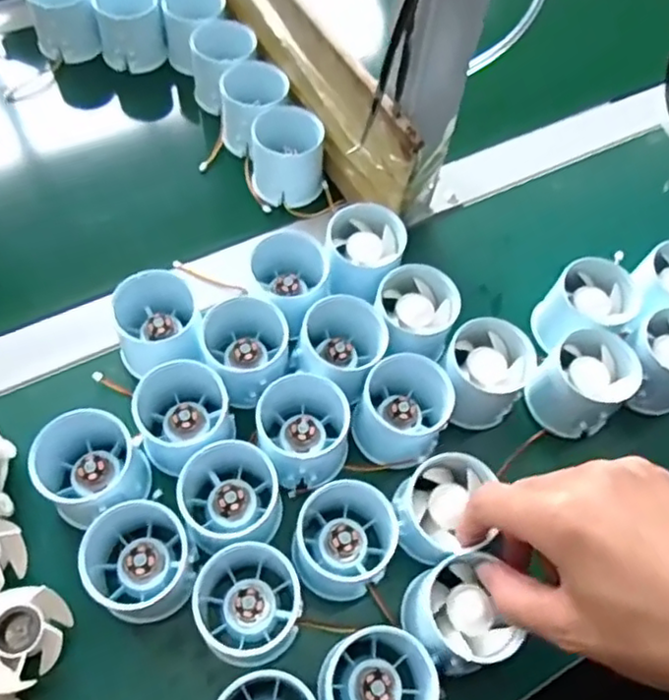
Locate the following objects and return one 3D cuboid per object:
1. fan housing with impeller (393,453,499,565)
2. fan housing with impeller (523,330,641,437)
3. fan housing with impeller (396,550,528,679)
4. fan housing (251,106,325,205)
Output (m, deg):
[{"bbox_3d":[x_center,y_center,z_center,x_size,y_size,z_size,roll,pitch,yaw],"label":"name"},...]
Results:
[{"bbox_3d":[0.061,0.089,0.364,0.049,0.049,0.047,2,60,-3],"label":"fan housing with impeller"},{"bbox_3d":[0.155,0.021,0.406,0.050,0.046,0.051,2,60,-3],"label":"fan housing with impeller"},{"bbox_3d":[0.065,0.138,0.337,0.052,0.044,0.051,-16,63,-13],"label":"fan housing with impeller"},{"bbox_3d":[-0.035,-0.145,0.488,0.055,0.045,0.059,-4,61,-7],"label":"fan housing"}]

